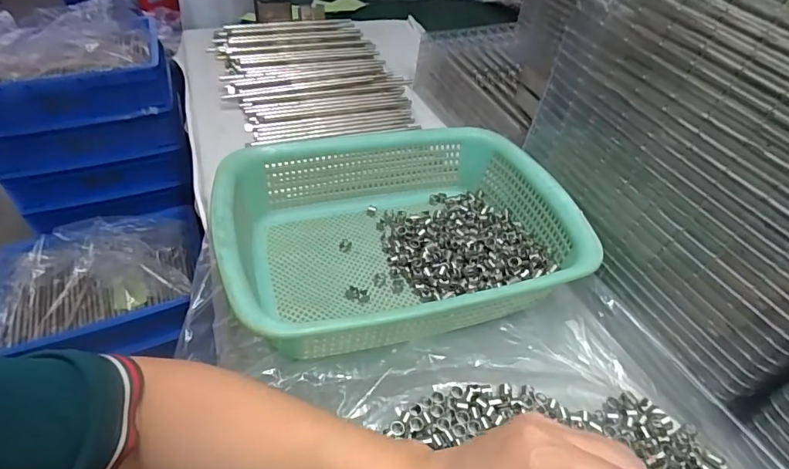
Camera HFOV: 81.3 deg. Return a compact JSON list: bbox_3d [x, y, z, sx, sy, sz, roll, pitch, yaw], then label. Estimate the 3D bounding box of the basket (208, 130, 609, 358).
[{"bbox_3d":[0.007,-0.006,0.414,0.298,0.087,0.226,-12,46,-12],"label":"basket"}]

